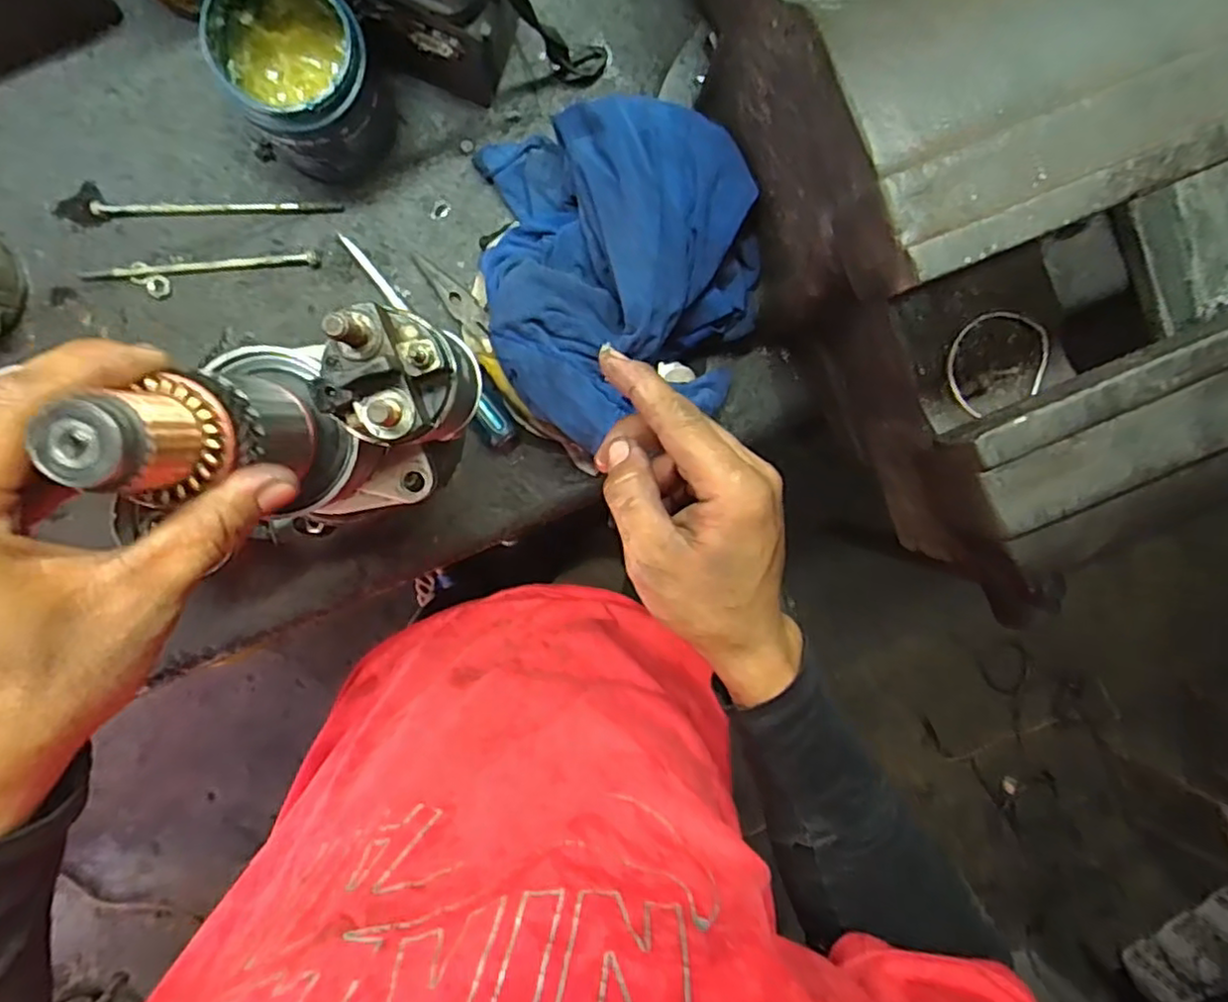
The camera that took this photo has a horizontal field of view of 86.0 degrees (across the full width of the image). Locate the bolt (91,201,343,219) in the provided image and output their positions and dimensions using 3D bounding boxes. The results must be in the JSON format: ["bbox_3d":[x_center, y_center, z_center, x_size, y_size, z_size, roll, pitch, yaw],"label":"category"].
[{"bbox_3d":[-0.290,-0.216,0.483,0.170,0.005,0.010,-4,96,-5],"label":"bolt"}]

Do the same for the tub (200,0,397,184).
[{"bbox_3d":[-0.199,-0.276,0.436,0.084,0.101,0.089,-1,96,-5],"label":"tub"}]

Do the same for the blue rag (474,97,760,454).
[{"bbox_3d":[0.008,-0.162,0.458,0.186,0.096,0.221,-11,97,-4],"label":"blue rag"}]

